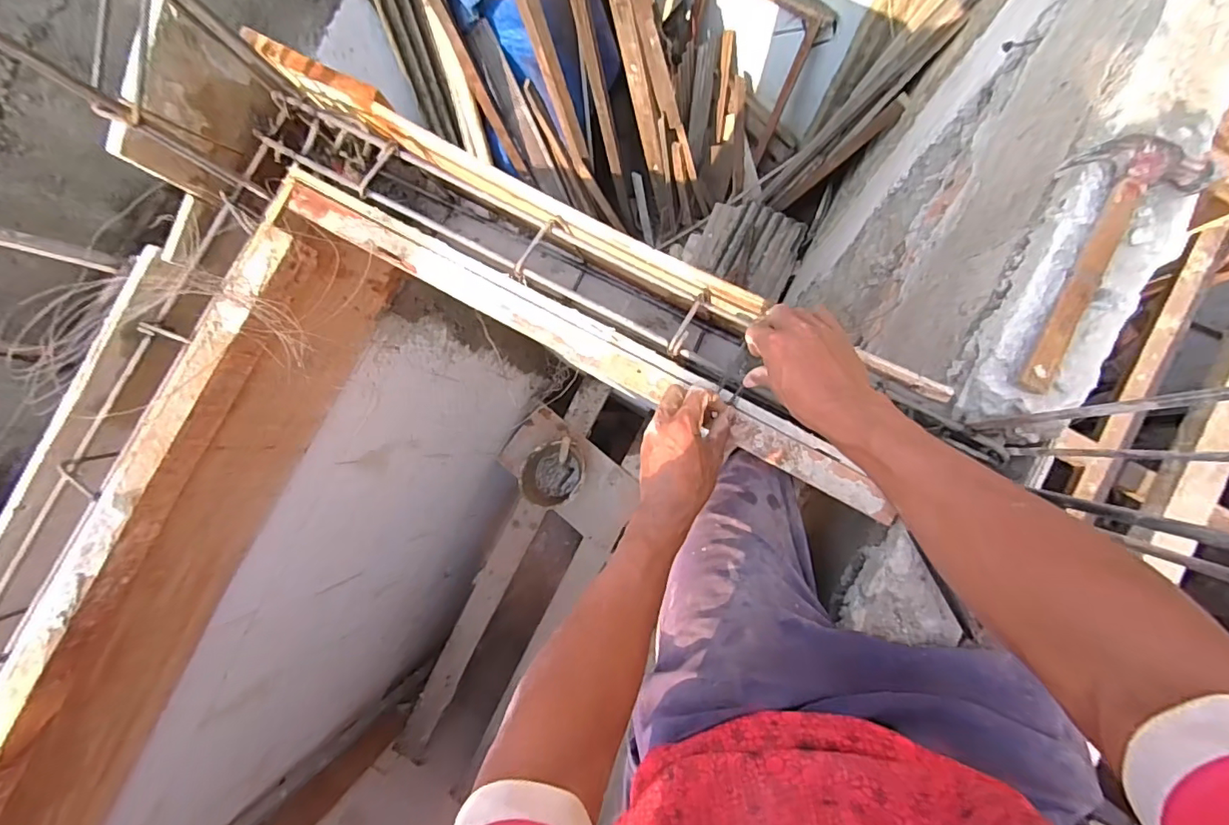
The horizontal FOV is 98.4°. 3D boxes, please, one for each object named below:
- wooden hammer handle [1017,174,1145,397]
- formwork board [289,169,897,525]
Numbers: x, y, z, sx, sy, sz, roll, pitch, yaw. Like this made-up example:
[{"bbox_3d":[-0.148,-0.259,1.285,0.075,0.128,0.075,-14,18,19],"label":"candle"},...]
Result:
[{"bbox_3d":[0.459,-0.123,0.518,0.028,0.017,0.224,25,89,6],"label":"wooden hammer handle"},{"bbox_3d":[-0.052,-0.085,0.600,0.763,0.017,0.051,29,89,7],"label":"formwork board"}]

